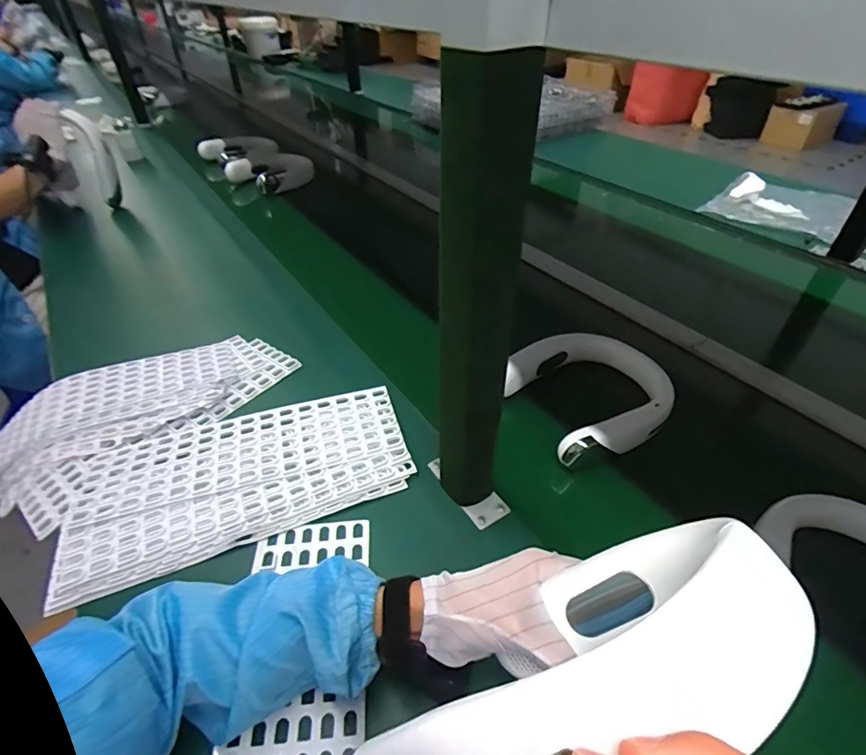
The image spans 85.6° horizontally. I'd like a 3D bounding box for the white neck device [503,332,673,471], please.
[{"bbox_3d":[0.200,0.014,0.591,0.180,0.040,0.175,-16,43,-15],"label":"white neck device"}]

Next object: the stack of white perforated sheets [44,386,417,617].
[{"bbox_3d":[-0.211,0.104,0.515,0.355,0.021,0.167,-15,43,-15],"label":"stack of white perforated sheets"}]

